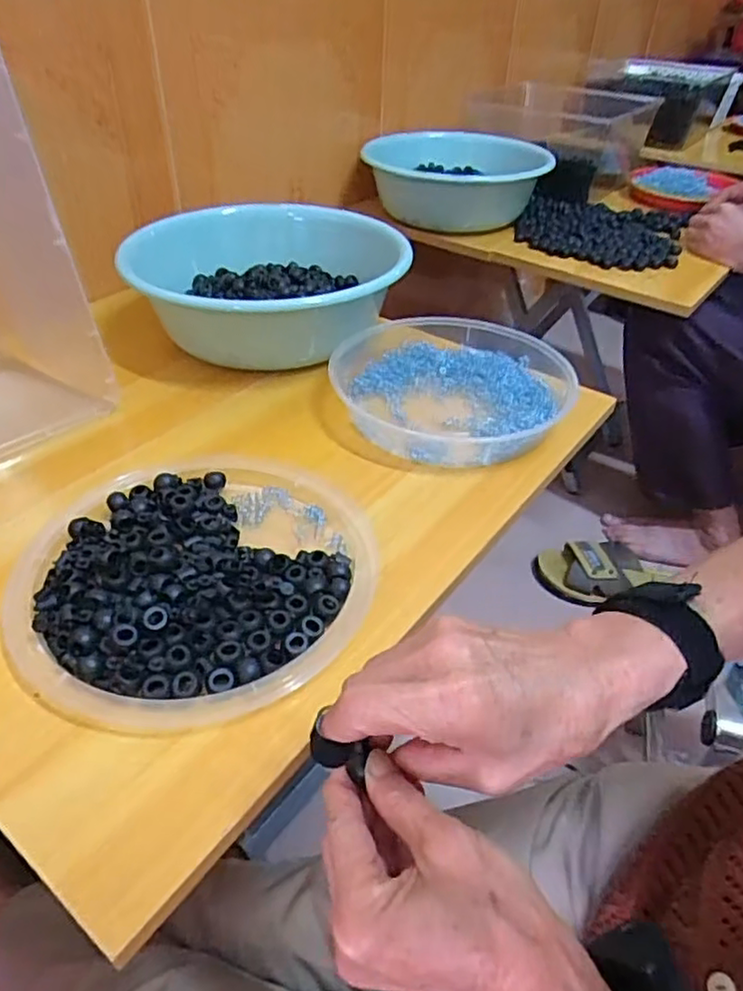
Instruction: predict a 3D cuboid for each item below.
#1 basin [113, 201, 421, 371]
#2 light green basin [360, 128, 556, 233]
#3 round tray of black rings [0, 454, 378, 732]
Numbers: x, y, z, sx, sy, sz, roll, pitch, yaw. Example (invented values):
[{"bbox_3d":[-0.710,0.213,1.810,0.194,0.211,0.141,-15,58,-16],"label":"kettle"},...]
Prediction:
[{"bbox_3d":[-0.099,-0.218,0.709,0.273,0.121,0.272,1,40,-1],"label":"basin"},{"bbox_3d":[0.143,-0.517,1.047,0.275,0.091,0.264,1,40,-1],"label":"light green basin"},{"bbox_3d":[-0.119,0.045,0.444,0.234,0.025,0.238,1,41,-1],"label":"round tray of black rings"}]

